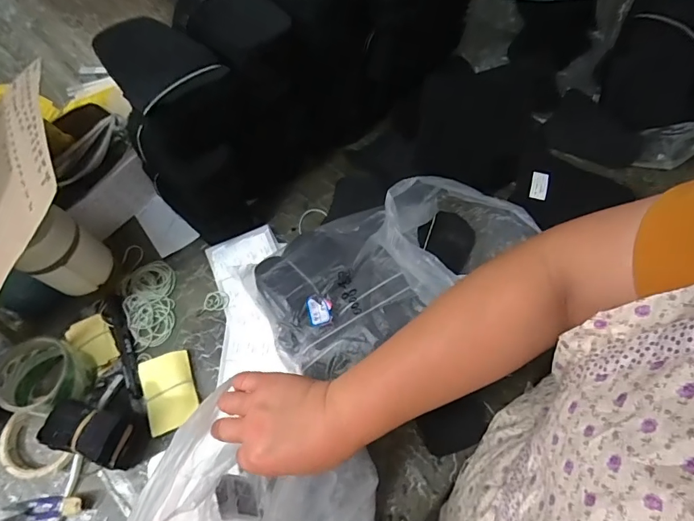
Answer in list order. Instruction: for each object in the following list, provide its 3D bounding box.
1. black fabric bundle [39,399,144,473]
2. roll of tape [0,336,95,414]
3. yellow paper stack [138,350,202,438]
[{"bbox_3d":[-0.279,0.197,0.487,0.075,0.091,0.057,14,67,8],"label":"black fabric bundle"},{"bbox_3d":[-0.354,0.141,0.520,0.085,0.064,0.081,-1,65,2],"label":"roll of tape"},{"bbox_3d":[-0.222,0.163,0.542,0.060,0.017,0.093,-20,66,-7],"label":"yellow paper stack"}]

